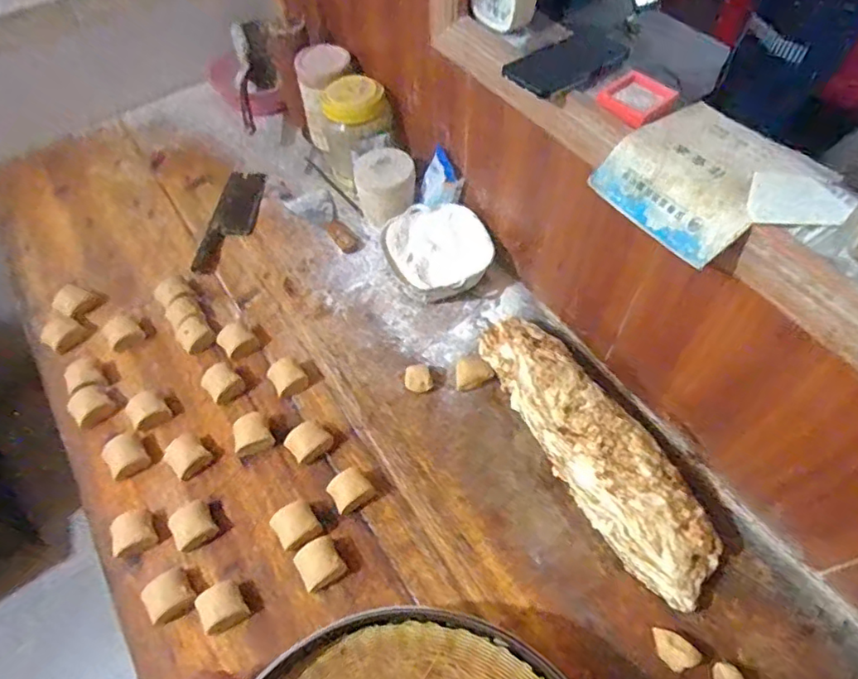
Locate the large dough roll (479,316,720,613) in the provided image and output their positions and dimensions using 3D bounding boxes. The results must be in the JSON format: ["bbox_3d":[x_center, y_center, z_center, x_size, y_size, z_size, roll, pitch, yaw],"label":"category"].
[{"bbox_3d":[0.246,0.147,0.841,0.125,0.089,0.478,-25,58,-15],"label":"large dough roll"}]

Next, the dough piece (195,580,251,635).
[{"bbox_3d":[-0.270,0.352,0.742,0.055,0.029,0.055,-25,59,-15],"label":"dough piece"}]

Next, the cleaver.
[{"bbox_3d":[-0.402,-0.245,1.159,0.096,0.019,0.266,4,61,6],"label":"cleaver"}]

